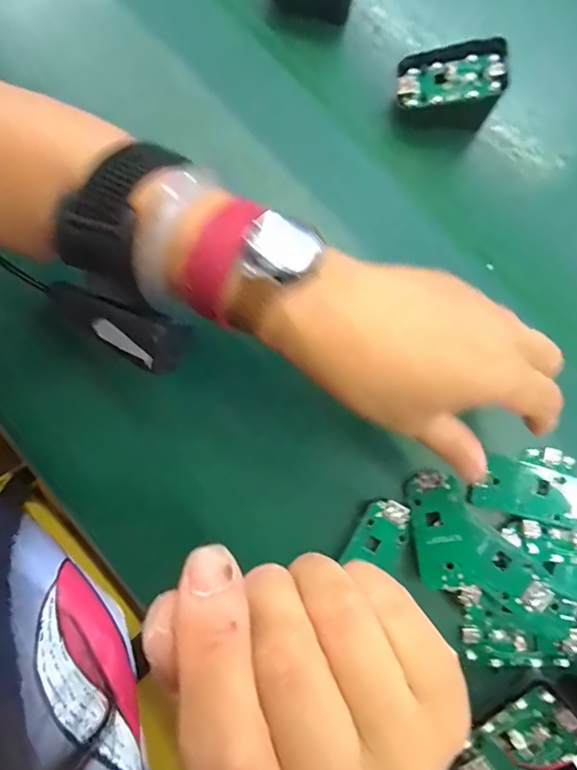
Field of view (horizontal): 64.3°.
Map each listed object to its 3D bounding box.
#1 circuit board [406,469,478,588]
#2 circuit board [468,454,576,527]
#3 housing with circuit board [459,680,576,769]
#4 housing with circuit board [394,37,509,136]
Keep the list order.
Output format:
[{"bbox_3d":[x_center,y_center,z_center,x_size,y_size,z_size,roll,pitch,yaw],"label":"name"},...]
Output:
[{"bbox_3d":[0.086,0.080,0.258,0.029,0.009,0.060,-4,79,-2],"label":"circuit board"},{"bbox_3d":[0.141,0.061,0.265,0.065,0.010,0.031,14,78,2],"label":"circuit board"},{"bbox_3d":[0.121,0.185,0.231,0.066,0.018,0.044,-48,64,14],"label":"housing with circuit board"},{"bbox_3d":[0.106,-0.202,0.310,0.064,0.041,0.040,6,78,0],"label":"housing with circuit board"}]

